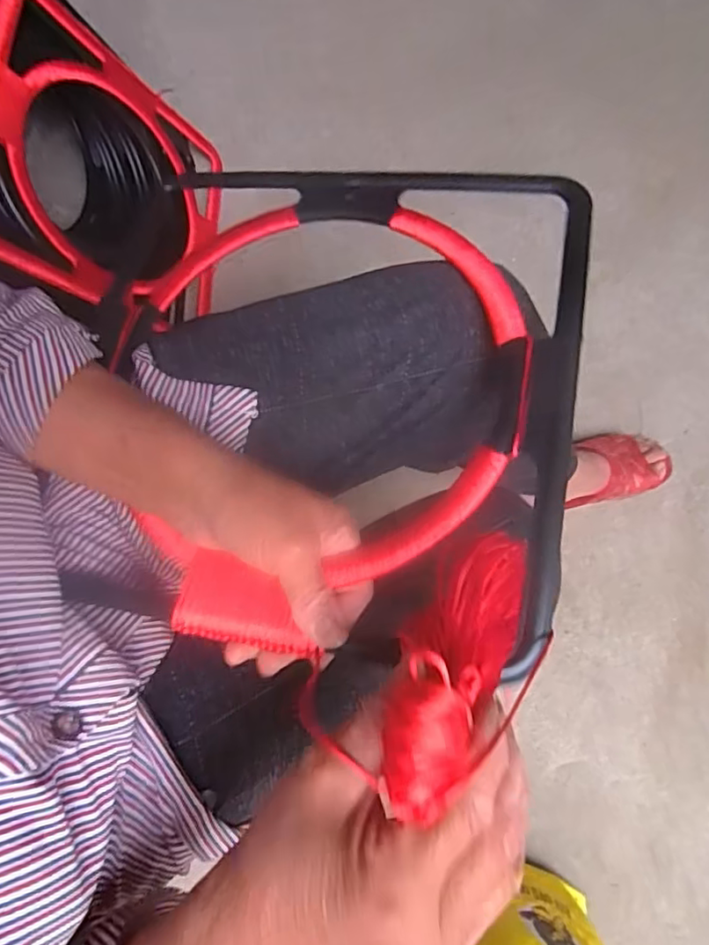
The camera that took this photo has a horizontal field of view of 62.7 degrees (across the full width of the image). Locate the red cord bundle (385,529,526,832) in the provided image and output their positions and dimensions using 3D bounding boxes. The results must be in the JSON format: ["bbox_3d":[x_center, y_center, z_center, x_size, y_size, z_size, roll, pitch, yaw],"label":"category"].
[{"bbox_3d":[0.049,0.077,0.263,0.051,0.029,0.143,37,39,6],"label":"red cord bundle"}]

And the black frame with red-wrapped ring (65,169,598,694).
[{"bbox_3d":[-0.017,-0.055,0.370,0.301,0.027,0.323,7,74,10],"label":"black frame with red-wrapped ring"}]

